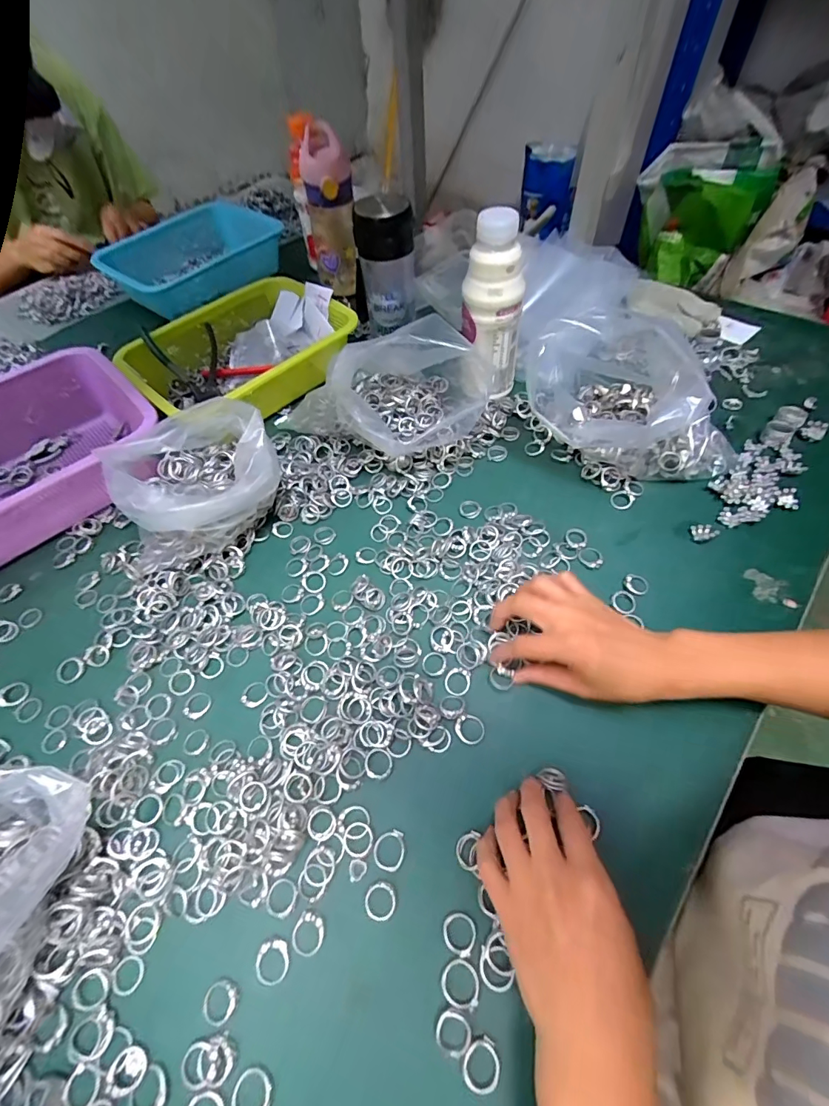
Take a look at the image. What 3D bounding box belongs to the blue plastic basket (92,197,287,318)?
[{"bbox_3d":[-0.352,-0.481,0.747,0.166,0.058,0.265,33,63,22],"label":"blue plastic basket"}]

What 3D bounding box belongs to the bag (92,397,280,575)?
[{"bbox_3d":[-0.206,-0.067,0.443,0.150,0.109,0.105,-19,57,-9],"label":"bag"}]

